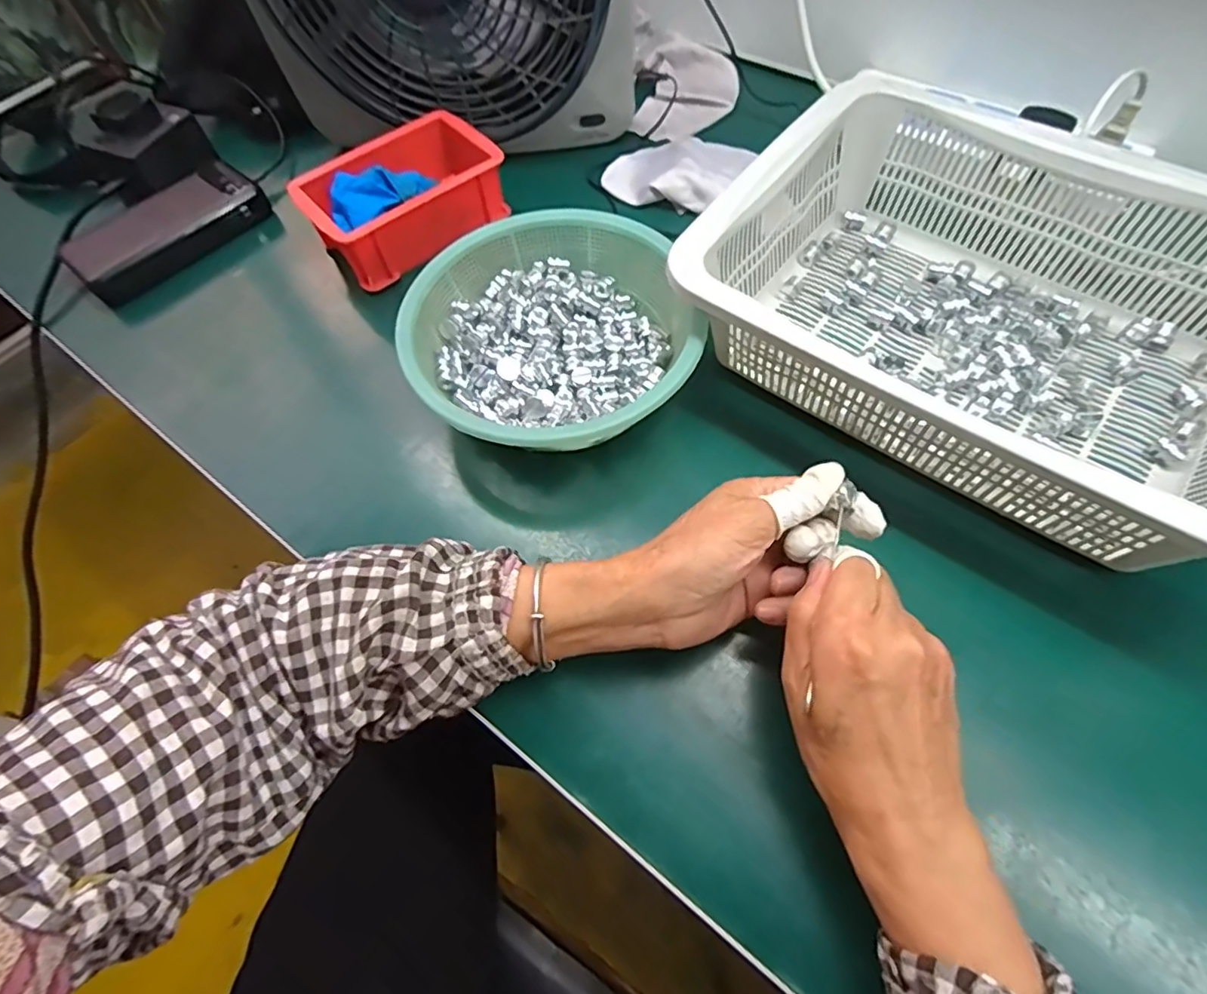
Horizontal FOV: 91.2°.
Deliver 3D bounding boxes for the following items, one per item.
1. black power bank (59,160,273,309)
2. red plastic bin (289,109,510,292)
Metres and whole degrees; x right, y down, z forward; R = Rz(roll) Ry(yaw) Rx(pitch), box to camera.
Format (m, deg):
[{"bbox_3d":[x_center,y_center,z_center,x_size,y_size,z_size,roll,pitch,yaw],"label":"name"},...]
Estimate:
[{"bbox_3d":[-0.358,-0.221,0.487,0.071,0.025,0.150,39,71,22],"label":"black power bank"},{"bbox_3d":[-0.157,-0.240,0.471,0.152,0.052,0.103,-33,64,-13],"label":"red plastic bin"}]

